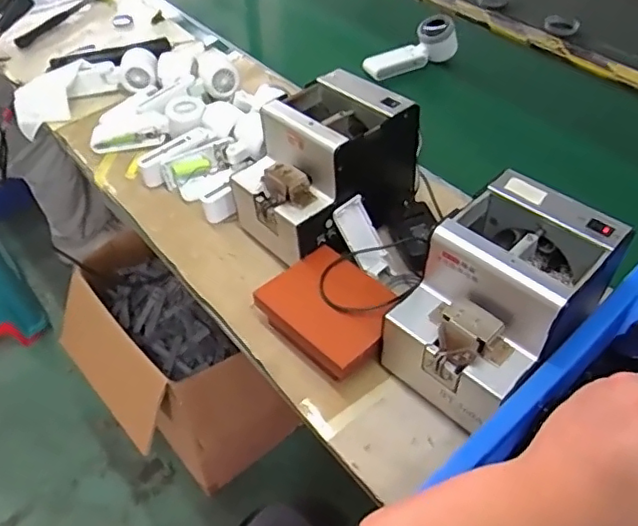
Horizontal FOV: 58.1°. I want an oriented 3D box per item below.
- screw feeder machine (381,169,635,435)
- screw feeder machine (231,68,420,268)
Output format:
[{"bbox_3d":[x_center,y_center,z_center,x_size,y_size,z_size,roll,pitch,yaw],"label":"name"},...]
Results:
[{"bbox_3d":[0.165,0.033,0.525,0.181,0.137,0.132,-33,55,-27],"label":"screw feeder machine"},{"bbox_3d":[0.007,-0.112,0.666,0.190,0.136,0.145,-30,53,-25],"label":"screw feeder machine"}]

